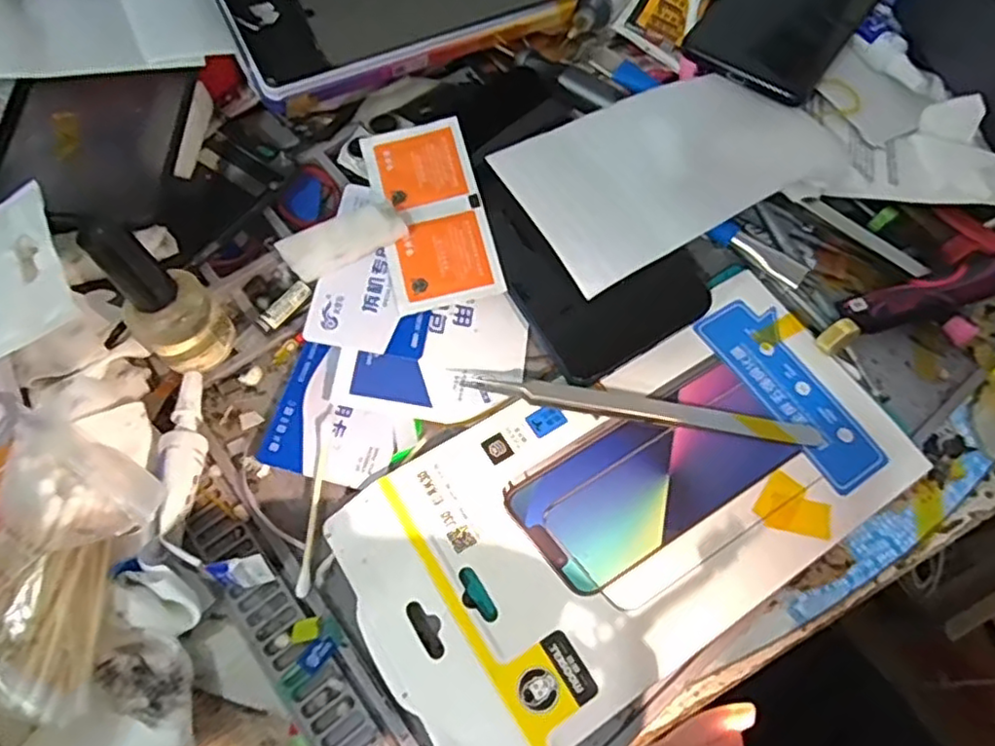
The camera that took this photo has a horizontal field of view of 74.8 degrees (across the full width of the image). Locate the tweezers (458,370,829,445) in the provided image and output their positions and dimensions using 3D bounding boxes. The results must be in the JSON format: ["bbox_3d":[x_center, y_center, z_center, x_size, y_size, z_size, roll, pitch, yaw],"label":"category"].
[{"bbox_3d":[0.061,0.015,0.281,0.156,0.008,0.013,11,64,2],"label":"tweezers"}]

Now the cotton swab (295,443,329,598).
[{"bbox_3d":[-0.074,0.058,0.261,0.005,0.004,0.061,2,64,-2],"label":"cotton swab"}]

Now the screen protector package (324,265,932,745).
[{"bbox_3d":[0.056,0.051,0.271,0.230,0.011,0.121,-28,68,-16],"label":"screen protector package"}]

